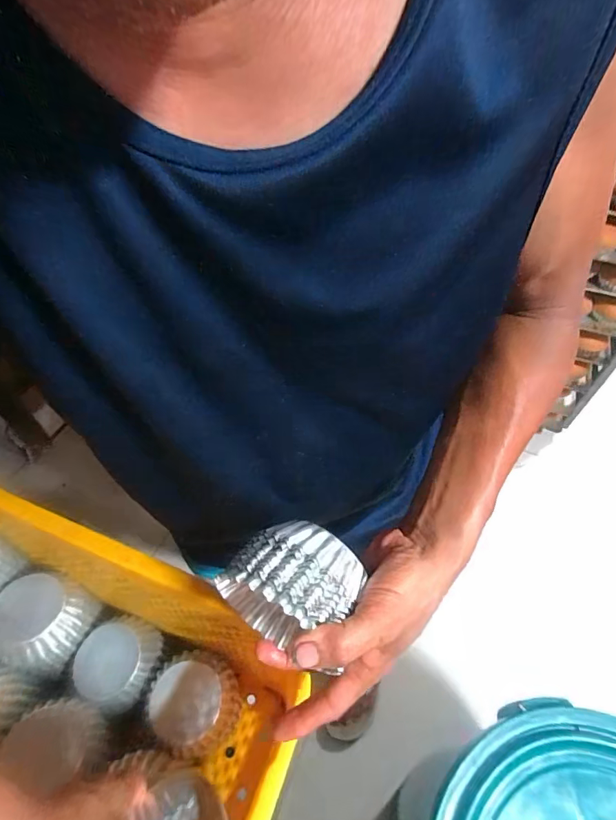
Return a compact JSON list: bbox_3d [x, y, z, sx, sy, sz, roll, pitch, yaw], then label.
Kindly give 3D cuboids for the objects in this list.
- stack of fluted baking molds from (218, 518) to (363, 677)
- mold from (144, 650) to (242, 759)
[{"bbox_3d":[-0.012,0.126,0.310,0.090,0.096,0.063,24,55,19],"label":"stack of fluted baking molds"},{"bbox_3d":[-0.130,0.330,0.481,0.097,0.037,0.099,0,51,0],"label":"mold"}]

